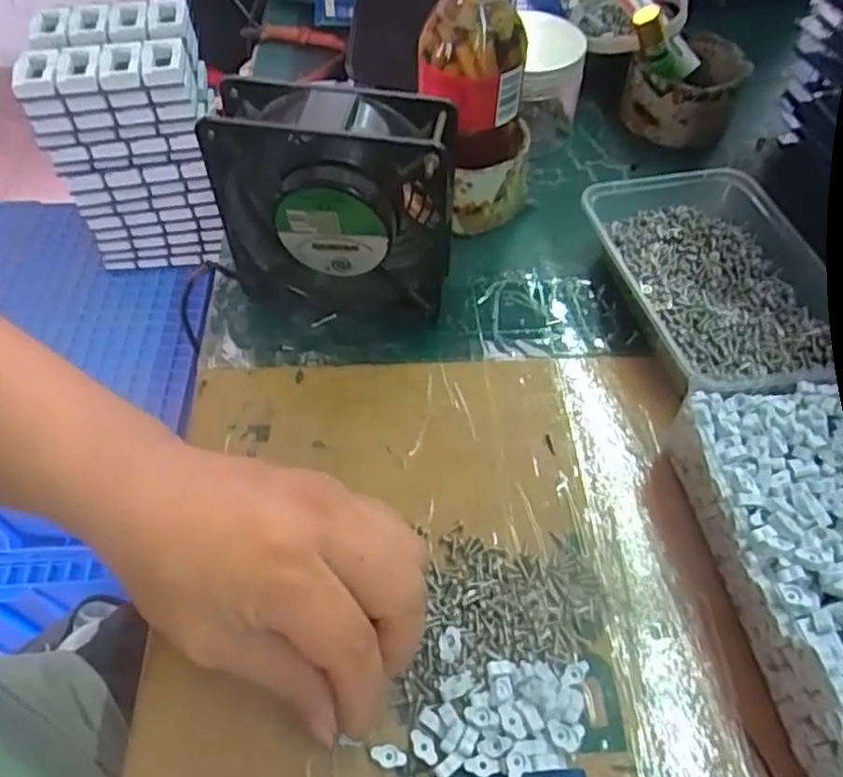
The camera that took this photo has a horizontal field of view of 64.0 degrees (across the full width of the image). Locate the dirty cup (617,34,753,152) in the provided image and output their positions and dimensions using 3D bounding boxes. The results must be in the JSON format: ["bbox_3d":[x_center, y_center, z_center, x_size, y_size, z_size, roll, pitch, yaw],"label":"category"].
[{"bbox_3d":[0.200,-0.230,0.511,0.078,0.050,0.098,25,57,17],"label":"dirty cup"}]

